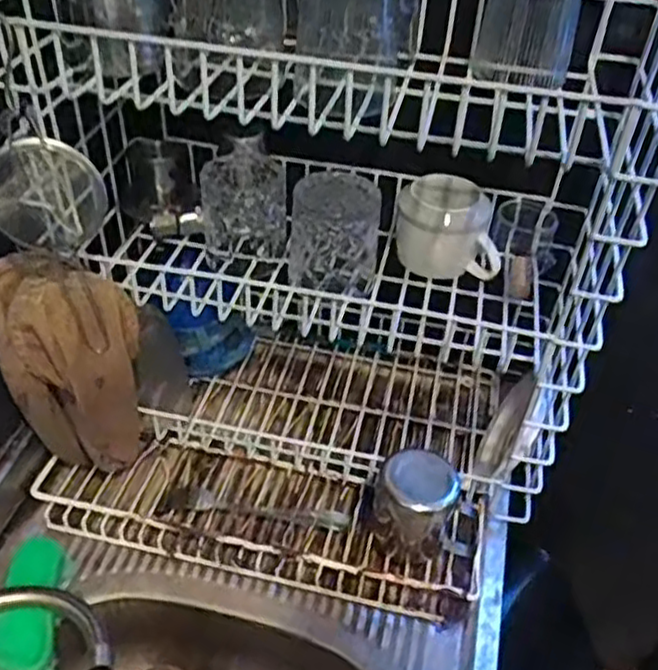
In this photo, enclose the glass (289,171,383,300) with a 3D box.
[{"bbox_3d":[0.004,-0.089,0.647,0.080,0.097,0.074,3,44,0],"label":"glass"}]

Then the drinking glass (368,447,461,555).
[{"bbox_3d":[0.079,0.167,0.681,0.072,0.104,0.061,13,45,11],"label":"drinking glass"}]

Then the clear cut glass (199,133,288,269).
[{"bbox_3d":[-0.081,-0.126,0.677,0.076,0.084,0.090,-2,44,-5],"label":"clear cut glass"}]

